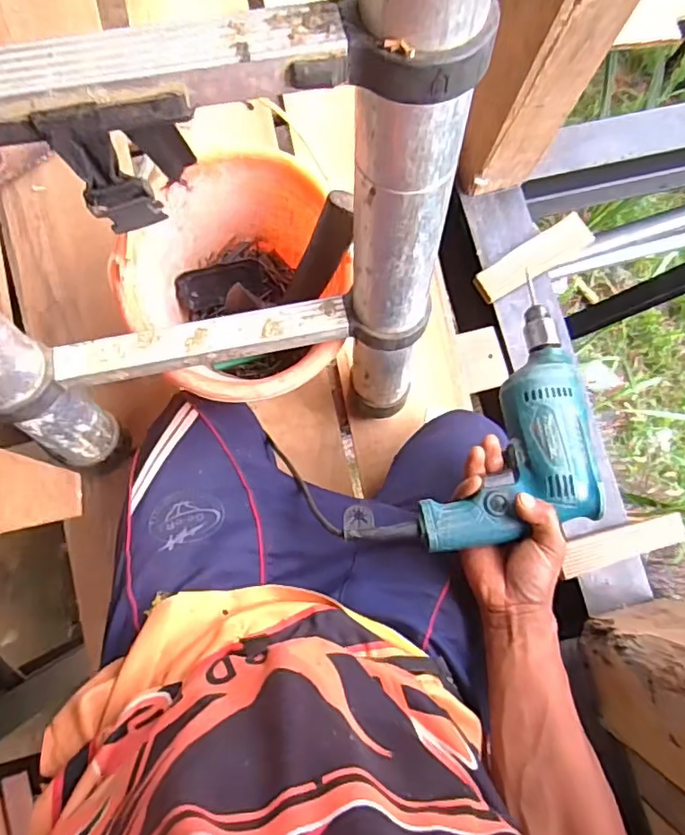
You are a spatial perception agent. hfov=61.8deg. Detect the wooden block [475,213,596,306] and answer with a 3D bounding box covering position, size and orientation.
[{"bbox_3d":[0.293,-0.244,0.875,0.200,0.024,0.053,-33,84,-6],"label":"wooden block"}]

